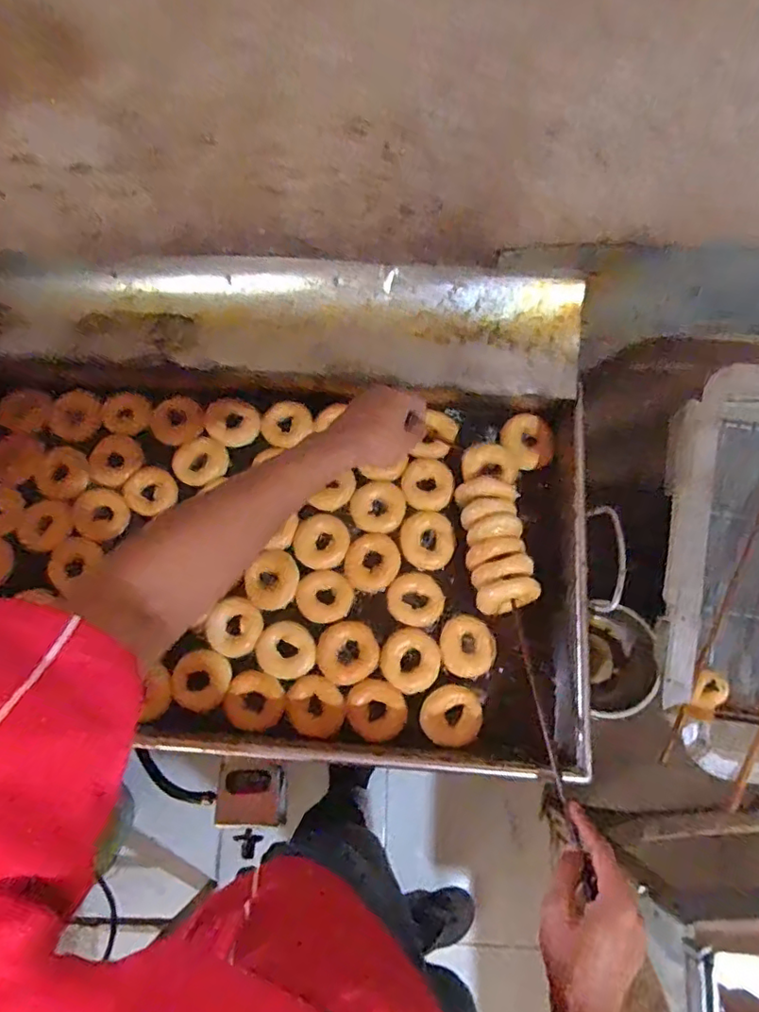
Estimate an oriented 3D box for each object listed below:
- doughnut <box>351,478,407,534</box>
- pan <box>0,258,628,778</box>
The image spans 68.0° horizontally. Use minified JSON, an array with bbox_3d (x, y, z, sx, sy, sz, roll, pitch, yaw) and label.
[{"bbox_3d":[-0.002,0.001,0.772,0.071,0.019,0.071,0,75,1],"label":"doughnut"},{"bbox_3d":[-0.166,-0.006,0.707,0.831,0.156,0.574,4,75,2],"label":"pan"}]

